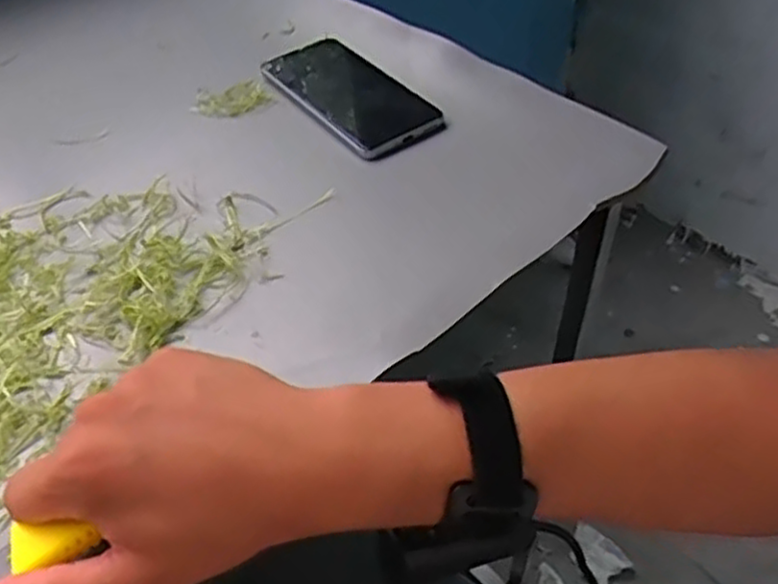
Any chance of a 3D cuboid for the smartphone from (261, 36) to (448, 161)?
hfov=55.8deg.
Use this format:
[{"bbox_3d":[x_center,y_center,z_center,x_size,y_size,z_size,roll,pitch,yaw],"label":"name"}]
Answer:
[{"bbox_3d":[-0.033,-0.158,0.585,0.079,0.013,0.167,-27,49,-22],"label":"smartphone"}]

